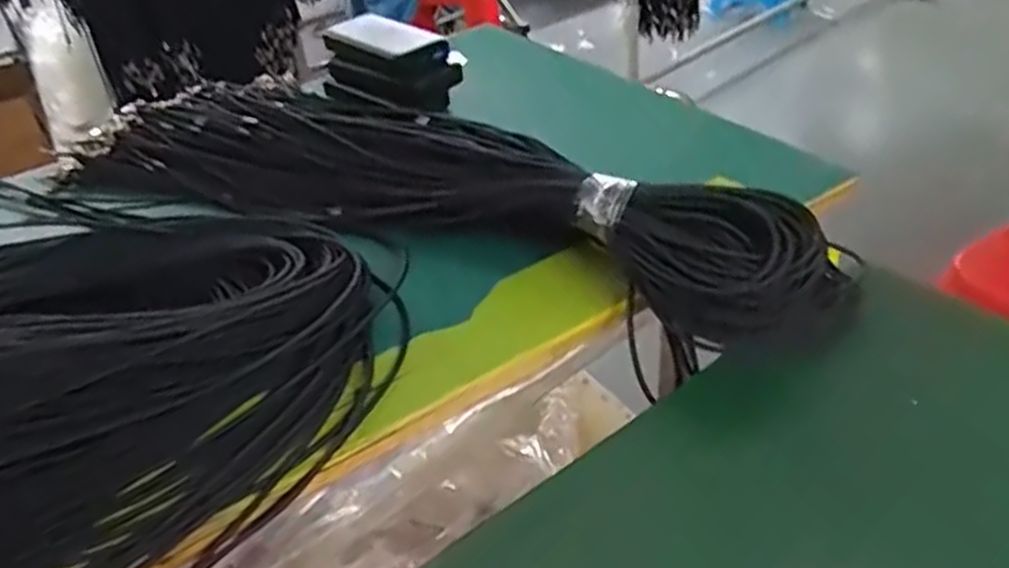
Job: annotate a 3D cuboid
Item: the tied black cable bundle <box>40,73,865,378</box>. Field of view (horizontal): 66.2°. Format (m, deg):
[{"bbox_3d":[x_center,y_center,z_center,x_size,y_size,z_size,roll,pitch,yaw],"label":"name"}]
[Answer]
[{"bbox_3d":[-0.093,-0.089,0.685,0.746,0.073,0.253,19,43,30],"label":"tied black cable bundle"}]

